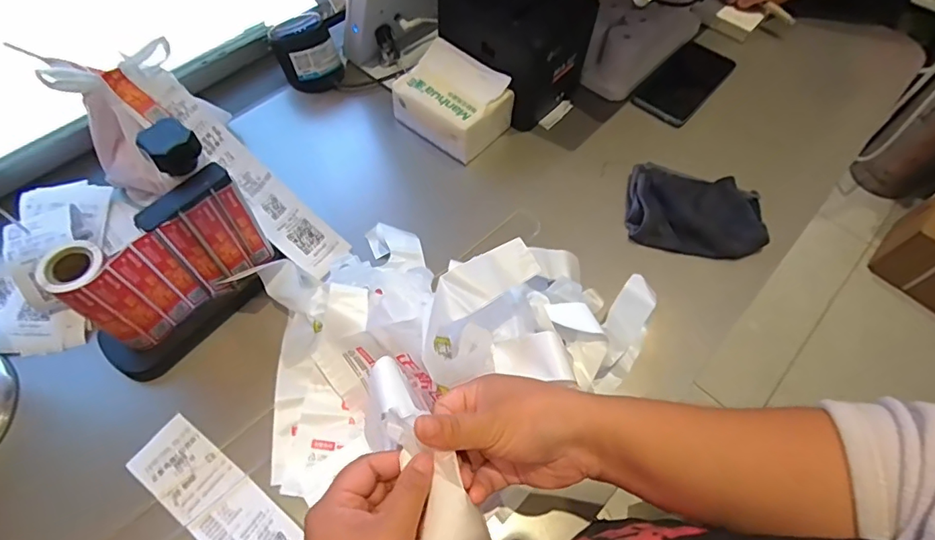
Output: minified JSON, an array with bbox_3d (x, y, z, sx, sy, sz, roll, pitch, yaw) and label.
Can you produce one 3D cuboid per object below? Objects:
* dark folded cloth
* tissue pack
[{"bbox_3d":[0.255,-0.073,0.566,0.145,0.036,0.113,14,60,6],"label":"dark folded cloth"},{"bbox_3d":[-0.018,-0.205,0.612,0.120,0.068,0.090,36,64,17],"label":"tissue pack"}]

